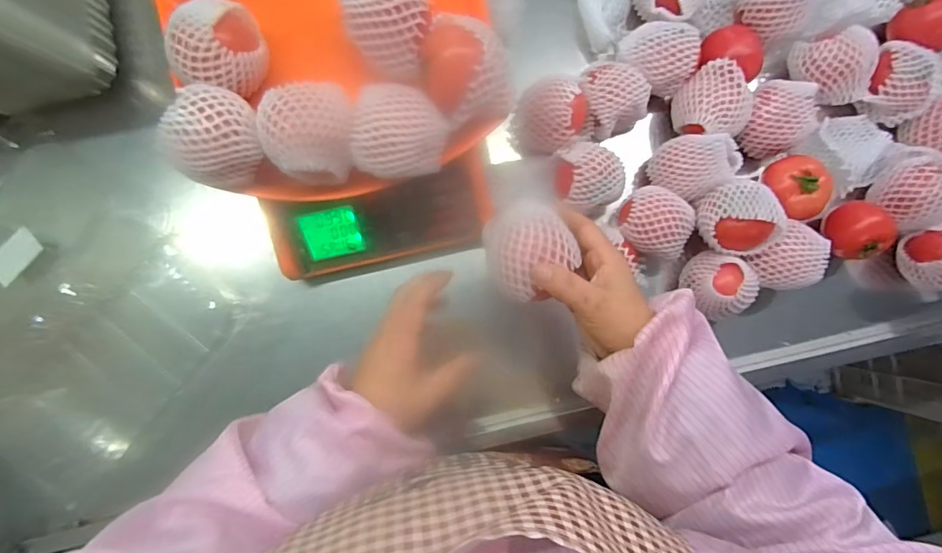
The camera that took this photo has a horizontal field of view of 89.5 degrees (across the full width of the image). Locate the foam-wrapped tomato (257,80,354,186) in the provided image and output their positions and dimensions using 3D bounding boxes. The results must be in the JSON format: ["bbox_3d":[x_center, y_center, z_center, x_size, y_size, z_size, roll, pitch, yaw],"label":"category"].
[{"bbox_3d":[-0.130,-0.118,0.396,0.074,0.063,0.072,0,88,-1],"label":"foam-wrapped tomato"}]

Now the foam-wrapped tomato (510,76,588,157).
[{"bbox_3d":[0.080,-0.165,0.506,0.069,0.056,0.071,0,88,-1],"label":"foam-wrapped tomato"}]

